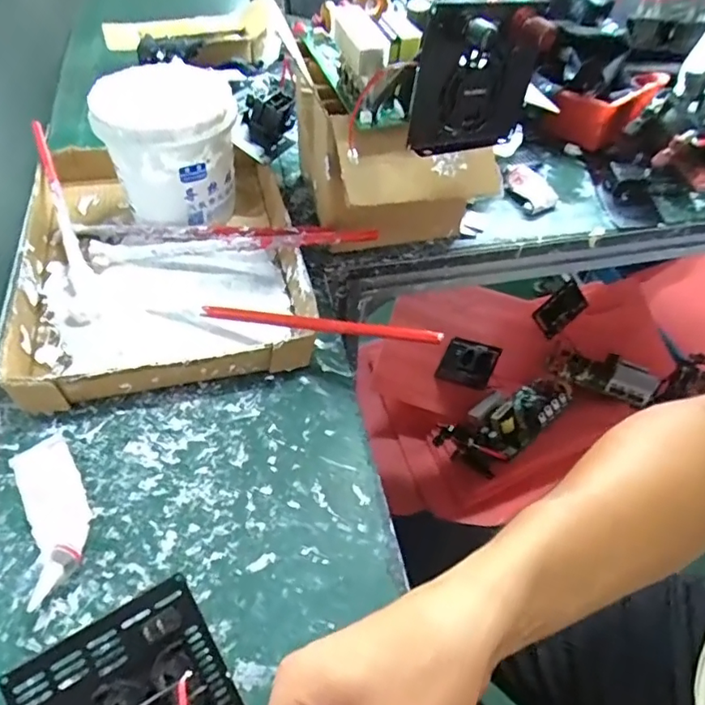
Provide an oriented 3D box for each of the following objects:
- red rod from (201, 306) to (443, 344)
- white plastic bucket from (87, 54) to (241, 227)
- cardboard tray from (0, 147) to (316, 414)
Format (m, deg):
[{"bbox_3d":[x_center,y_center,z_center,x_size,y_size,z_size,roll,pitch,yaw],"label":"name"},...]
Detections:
[{"bbox_3d":[-0.030,-0.023,0.431,0.202,0.013,0.011,8,50,21],"label":"red rod"},{"bbox_3d":[-0.171,-0.195,0.528,0.119,0.122,0.110,1,51,-1],"label":"white plastic bucket"},{"bbox_3d":[-0.178,-0.101,0.511,0.240,0.038,0.326,-11,52,-11],"label":"cardboard tray"}]

